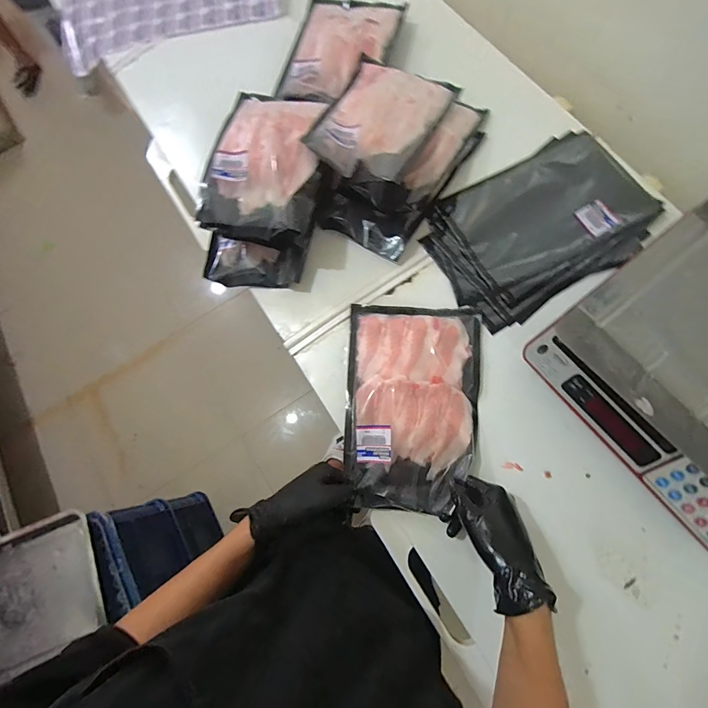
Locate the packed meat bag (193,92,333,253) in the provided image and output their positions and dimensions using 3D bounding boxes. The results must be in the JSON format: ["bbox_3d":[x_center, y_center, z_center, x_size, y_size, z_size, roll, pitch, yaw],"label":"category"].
[{"bbox_3d":[-0.136,-0.316,0.583,0.185,0.060,0.289,8,75,6],"label":"packed meat bag"}]

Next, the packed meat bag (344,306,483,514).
[{"bbox_3d":[0.089,0.068,0.529,0.190,0.030,0.289,3,78,2],"label":"packed meat bag"}]

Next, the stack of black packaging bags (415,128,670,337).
[{"bbox_3d":[0.299,-0.212,0.591,0.343,0.031,0.237,-29,74,-5],"label":"stack of black packaging bags"}]

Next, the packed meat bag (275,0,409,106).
[{"bbox_3d":[-0.032,-0.559,0.674,0.192,0.039,0.291,16,76,8],"label":"packed meat bag"}]

